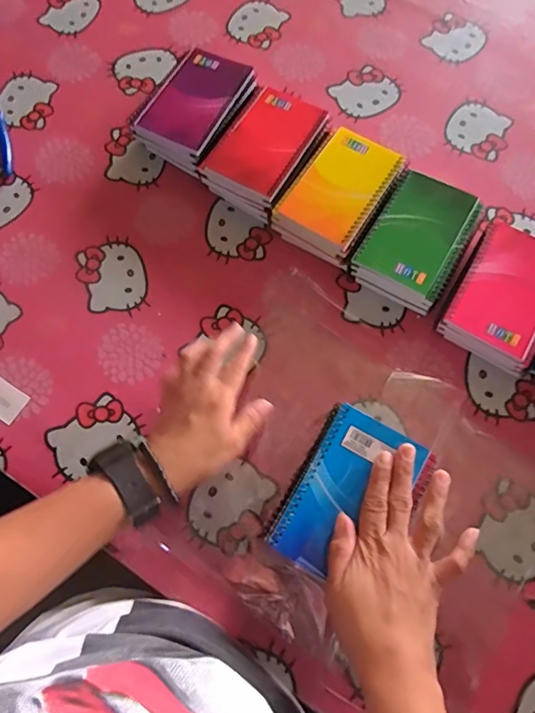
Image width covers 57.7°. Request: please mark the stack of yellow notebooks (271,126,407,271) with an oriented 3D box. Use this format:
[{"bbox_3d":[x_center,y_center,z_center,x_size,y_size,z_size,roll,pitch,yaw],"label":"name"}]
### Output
[{"bbox_3d":[0.077,-0.175,0.527,0.091,0.043,0.132,31,73,10],"label":"stack of yellow notebooks"}]

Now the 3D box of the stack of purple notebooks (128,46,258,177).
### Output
[{"bbox_3d":[-0.083,-0.283,0.563,0.098,0.045,0.140,27,73,9],"label":"stack of purple notebooks"}]

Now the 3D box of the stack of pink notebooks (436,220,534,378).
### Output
[{"bbox_3d":[0.241,-0.060,0.491,0.096,0.035,0.136,30,73,9],"label":"stack of pink notebooks"}]

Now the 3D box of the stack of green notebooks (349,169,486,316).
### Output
[{"bbox_3d":[0.157,-0.121,0.511,0.094,0.035,0.134,30,73,9],"label":"stack of green notebooks"}]

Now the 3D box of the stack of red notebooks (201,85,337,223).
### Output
[{"bbox_3d":[0.000,-0.227,0.544,0.100,0.044,0.142,34,74,10],"label":"stack of red notebooks"}]

